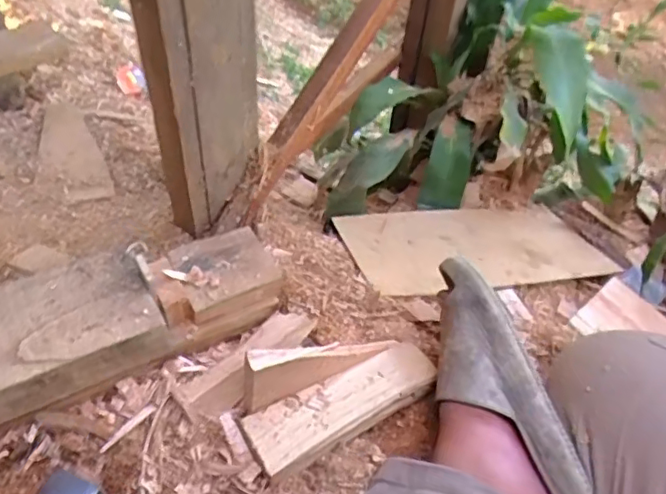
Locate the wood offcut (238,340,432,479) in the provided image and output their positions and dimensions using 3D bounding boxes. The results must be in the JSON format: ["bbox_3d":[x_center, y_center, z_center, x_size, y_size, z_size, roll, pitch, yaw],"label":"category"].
[{"bbox_3d":[0.014,0.162,0.620,0.211,0.031,0.066,-24,52,-24],"label":"wood offcut"}]

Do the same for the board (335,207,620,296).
[{"bbox_3d":[0.219,-0.009,0.941,0.385,0.017,0.235,-6,32,-17],"label":"board"}]

